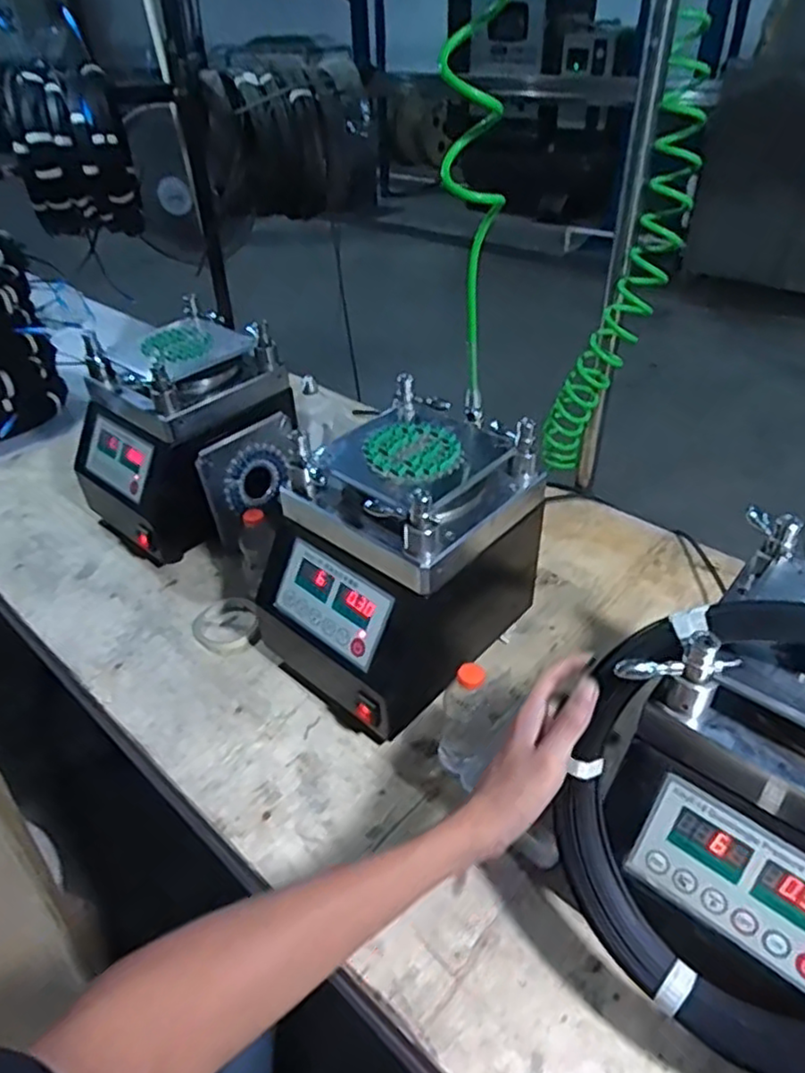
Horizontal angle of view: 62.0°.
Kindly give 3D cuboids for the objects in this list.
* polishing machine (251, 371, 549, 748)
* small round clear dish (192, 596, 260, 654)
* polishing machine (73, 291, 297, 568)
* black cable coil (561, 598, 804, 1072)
[{"bbox_3d":[-0.007,0.021,0.794,0.228,0.278,0.285,27,49,32],"label":"polishing machine"},{"bbox_3d":[-0.236,0.114,0.899,0.083,0.021,0.096,-29,45,-27],"label":"small round clear dish"},{"bbox_3d":[-0.340,-0.161,1.035,0.285,0.278,0.225,-31,46,-28],"label":"polishing machine"},{"bbox_3d":[0.253,0.202,0.445,0.286,0.307,0.044,20,8,34],"label":"black cable coil"}]

